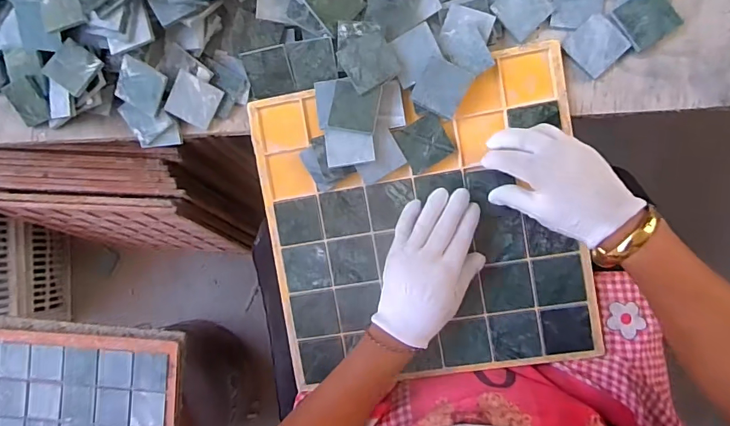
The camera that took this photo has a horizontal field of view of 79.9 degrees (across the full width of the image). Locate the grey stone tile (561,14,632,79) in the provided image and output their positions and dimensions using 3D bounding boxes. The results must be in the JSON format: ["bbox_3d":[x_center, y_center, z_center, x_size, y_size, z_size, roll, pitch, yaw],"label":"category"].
[{"bbox_3d":[0.238,-0.172,0.448,0.049,0.011,0.050,-42,83,3],"label":"grey stone tile"}]

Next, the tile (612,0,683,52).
[{"bbox_3d":[0.285,-0.197,0.440,0.052,0.009,0.048,-32,83,4],"label":"tile"}]

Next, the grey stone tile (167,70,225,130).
[{"bbox_3d":[-0.193,-0.127,0.493,0.051,0.004,0.050,28,107,-15],"label":"grey stone tile"}]

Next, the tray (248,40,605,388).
[{"bbox_3d":[0.058,0.014,0.464,0.327,0.014,0.318,-9,91,9],"label":"tray"}]

